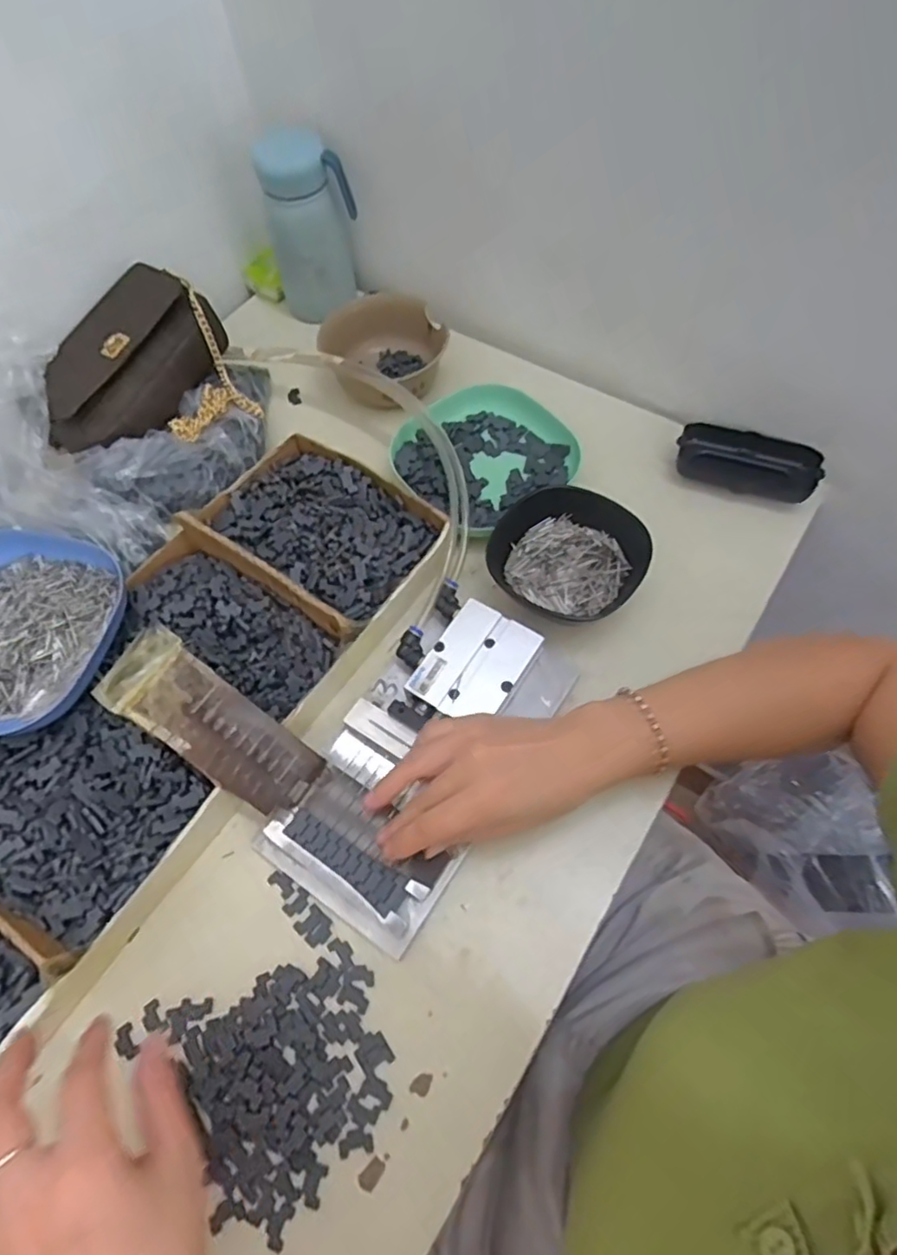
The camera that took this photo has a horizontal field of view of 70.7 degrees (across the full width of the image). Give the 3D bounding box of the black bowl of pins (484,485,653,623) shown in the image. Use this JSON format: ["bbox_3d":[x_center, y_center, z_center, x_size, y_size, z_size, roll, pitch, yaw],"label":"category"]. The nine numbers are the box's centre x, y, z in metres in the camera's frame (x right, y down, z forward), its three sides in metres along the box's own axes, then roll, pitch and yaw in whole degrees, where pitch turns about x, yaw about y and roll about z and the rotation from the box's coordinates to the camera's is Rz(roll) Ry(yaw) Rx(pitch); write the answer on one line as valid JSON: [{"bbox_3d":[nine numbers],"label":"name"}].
[{"bbox_3d":[0.086,-0.047,0.476,0.111,0.042,0.099,30,68,17],"label":"black bowl of pins"}]

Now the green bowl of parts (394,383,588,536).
[{"bbox_3d":[0.027,-0.144,0.536,0.137,0.036,0.132,-1,62,2],"label":"green bowl of parts"}]

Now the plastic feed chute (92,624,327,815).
[{"bbox_3d":[-0.140,0.061,0.385,0.134,0.007,0.050,42,68,-14],"label":"plastic feed chute"}]

